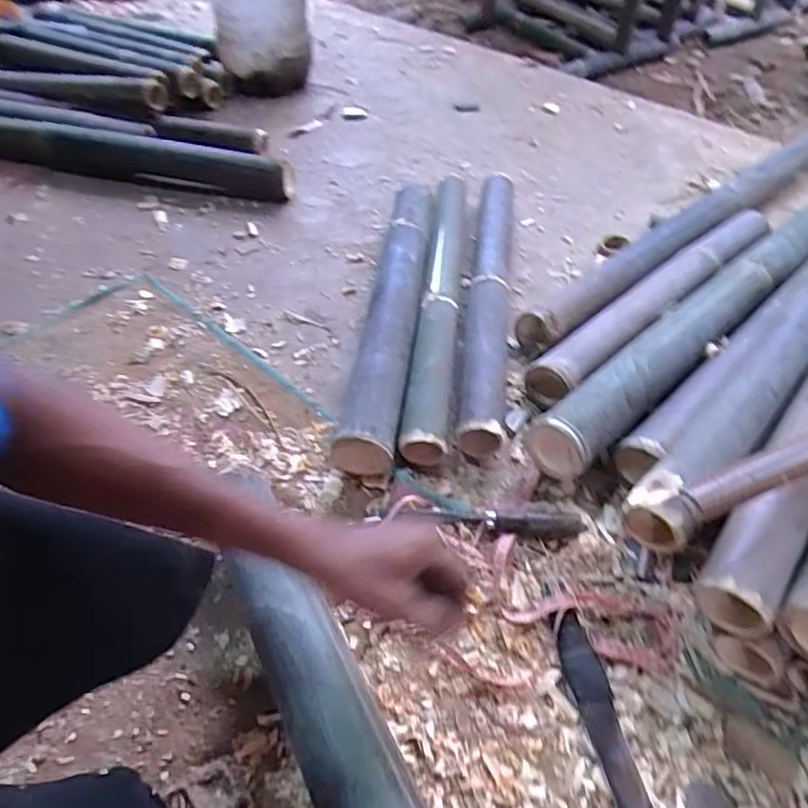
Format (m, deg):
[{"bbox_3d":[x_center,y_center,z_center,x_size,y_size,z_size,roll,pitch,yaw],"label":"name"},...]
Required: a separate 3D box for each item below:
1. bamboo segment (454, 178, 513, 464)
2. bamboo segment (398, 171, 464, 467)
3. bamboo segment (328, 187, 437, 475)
[{"bbox_3d":[0.136,-0.191,0.912,0.067,0.074,0.621,6,51,5],"label":"bamboo segment"},{"bbox_3d":[0.060,-0.193,0.924,0.062,0.058,0.659,5,51,4],"label":"bamboo segment"},{"bbox_3d":[-0.017,-0.159,0.878,0.089,0.081,0.584,6,51,5],"label":"bamboo segment"}]

